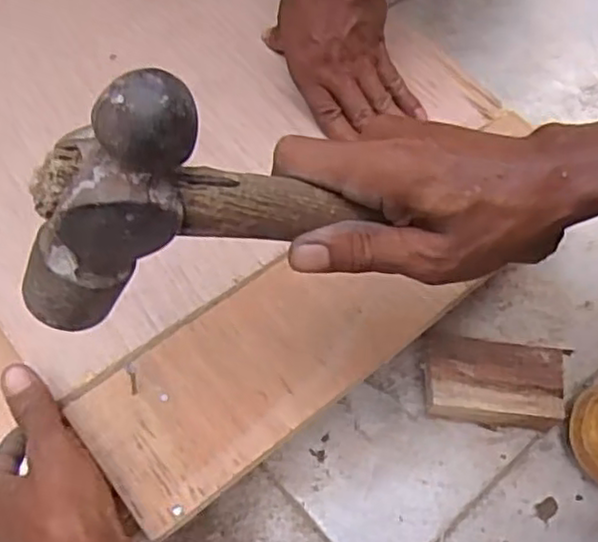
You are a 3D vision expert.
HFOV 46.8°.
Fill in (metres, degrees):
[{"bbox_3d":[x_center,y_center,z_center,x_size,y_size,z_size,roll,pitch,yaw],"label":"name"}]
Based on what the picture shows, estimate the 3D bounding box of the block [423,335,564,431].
[{"bbox_3d":[0.142,0.085,0.516,0.100,0.038,0.056,4,62,1],"label":"block"}]

